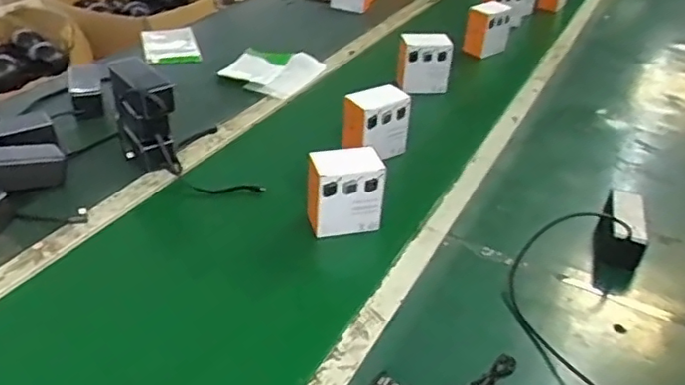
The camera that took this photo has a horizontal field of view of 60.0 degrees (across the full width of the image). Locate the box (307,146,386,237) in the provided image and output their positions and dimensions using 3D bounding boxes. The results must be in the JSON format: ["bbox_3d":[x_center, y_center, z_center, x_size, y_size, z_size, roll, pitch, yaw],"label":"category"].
[{"bbox_3d":[0.004,-0.002,0.864,0.102,0.119,0.054,-4,37,-8],"label":"box"}]

